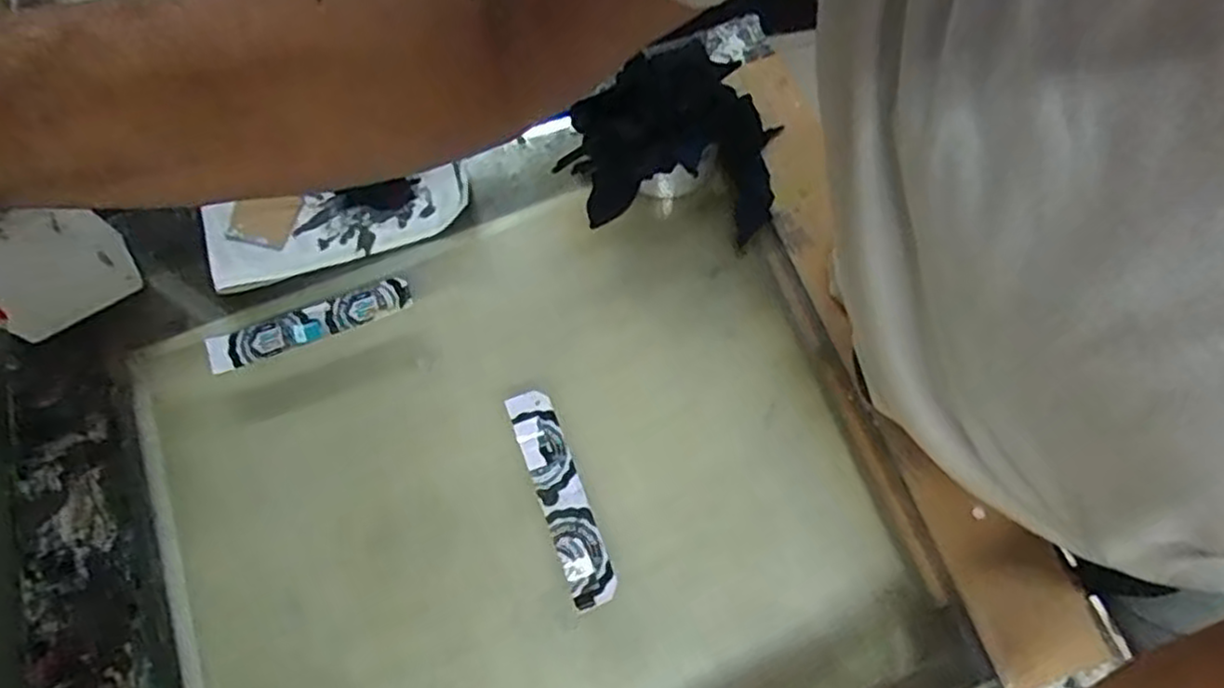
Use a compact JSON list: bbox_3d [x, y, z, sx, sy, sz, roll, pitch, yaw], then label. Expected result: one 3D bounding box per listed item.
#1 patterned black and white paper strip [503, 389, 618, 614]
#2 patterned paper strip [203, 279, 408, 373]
[{"bbox_3d":[-0.036,0.105,0.514,0.032,0.007,0.156,-20,70,-7],"label":"patterned black and white paper strip"},{"bbox_3d":[-0.232,-0.016,0.561,0.152,0.009,0.027,-21,91,-8],"label":"patterned paper strip"}]

